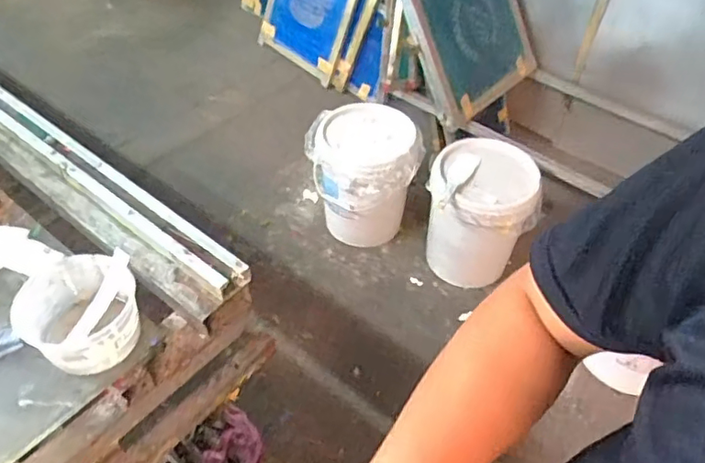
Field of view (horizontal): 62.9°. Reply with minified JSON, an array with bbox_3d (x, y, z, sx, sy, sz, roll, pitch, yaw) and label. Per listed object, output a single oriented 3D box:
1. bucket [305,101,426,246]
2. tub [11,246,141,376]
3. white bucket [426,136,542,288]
[{"bbox_3d":[0.037,-0.157,1.852,0.354,0.357,0.284,3,46,1],"label":"bucket"},{"bbox_3d":[-0.317,0.098,0.672,0.125,0.091,0.119,1,46,-1],"label":"tub"},{"bbox_3d":[0.389,-0.042,1.794,0.322,0.368,0.313,10,47,8],"label":"white bucket"}]

